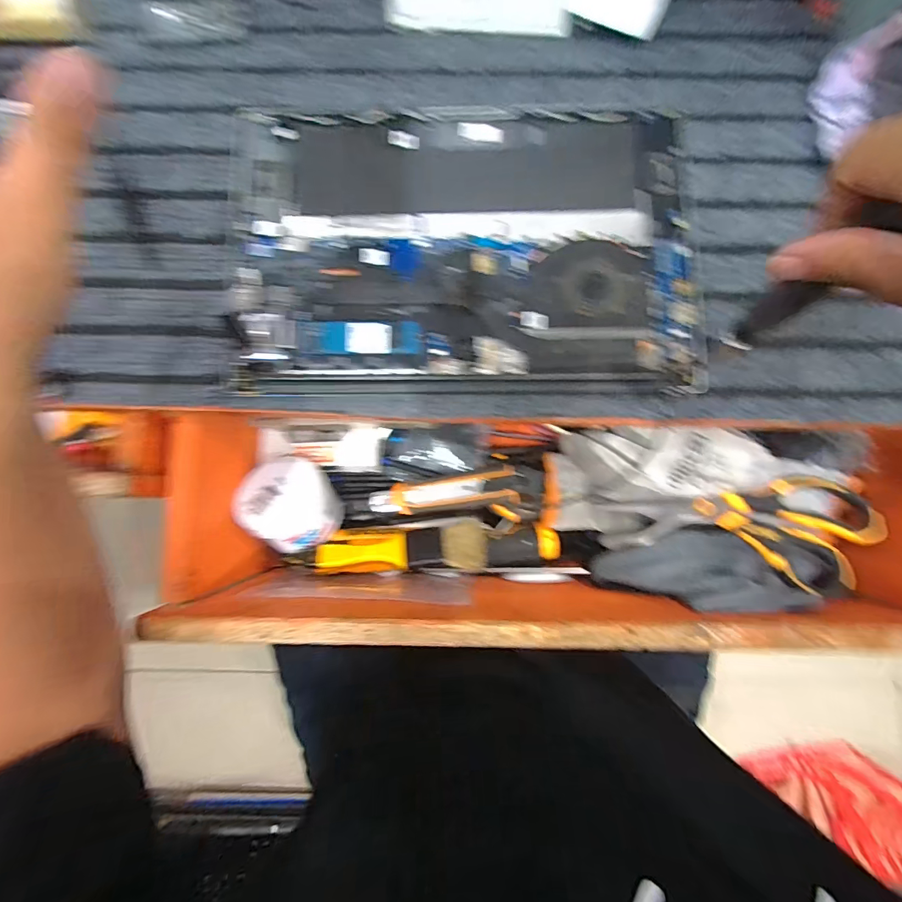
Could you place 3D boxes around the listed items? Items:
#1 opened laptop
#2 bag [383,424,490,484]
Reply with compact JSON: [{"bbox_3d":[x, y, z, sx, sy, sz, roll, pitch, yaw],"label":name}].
[{"bbox_3d":[0.009,-0.146,0.307,0.321,0.014,0.207,0,83,0],"label":"opened laptop"},{"bbox_3d":[-0.015,0.002,0.448,0.107,0.026,0.056,-4,83,0],"label":"bag"}]

